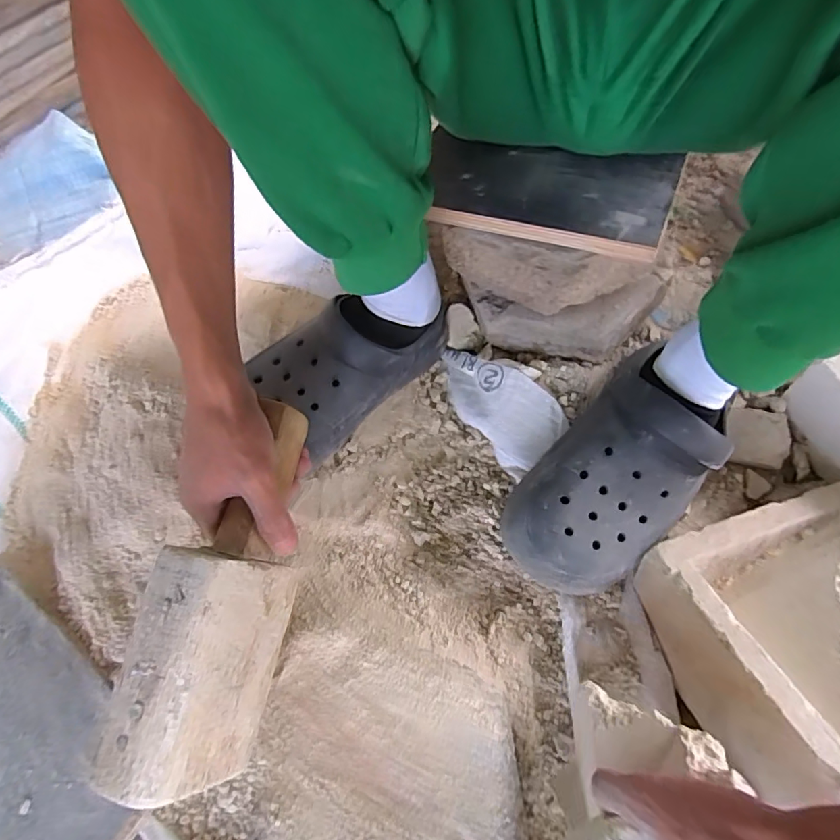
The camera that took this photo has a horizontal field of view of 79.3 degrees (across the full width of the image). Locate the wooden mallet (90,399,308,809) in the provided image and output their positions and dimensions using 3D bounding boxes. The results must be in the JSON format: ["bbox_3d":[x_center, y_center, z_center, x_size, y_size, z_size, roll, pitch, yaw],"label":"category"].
[{"bbox_3d":[-0.130,0.110,0.350,0.064,0.091,0.243,10,69,7],"label":"wooden mallet"}]

